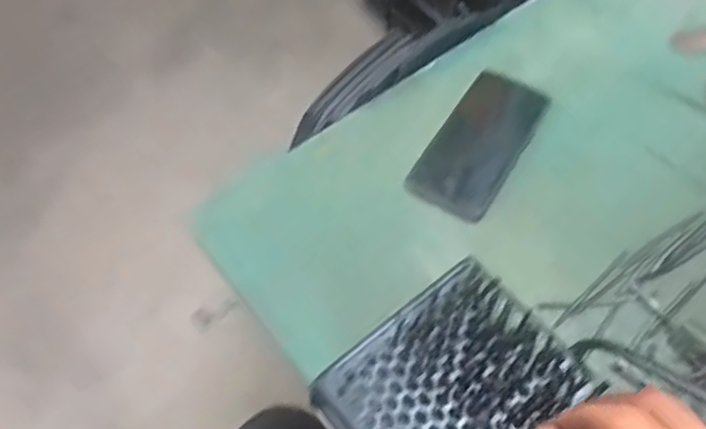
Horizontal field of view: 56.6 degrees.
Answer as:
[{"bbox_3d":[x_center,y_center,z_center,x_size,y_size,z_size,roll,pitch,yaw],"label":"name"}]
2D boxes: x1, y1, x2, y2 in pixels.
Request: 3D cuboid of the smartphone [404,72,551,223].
[{"bbox_3d":[0.118,-0.066,0.606,0.075,0.008,0.160,28,63,17],"label":"smartphone"}]

